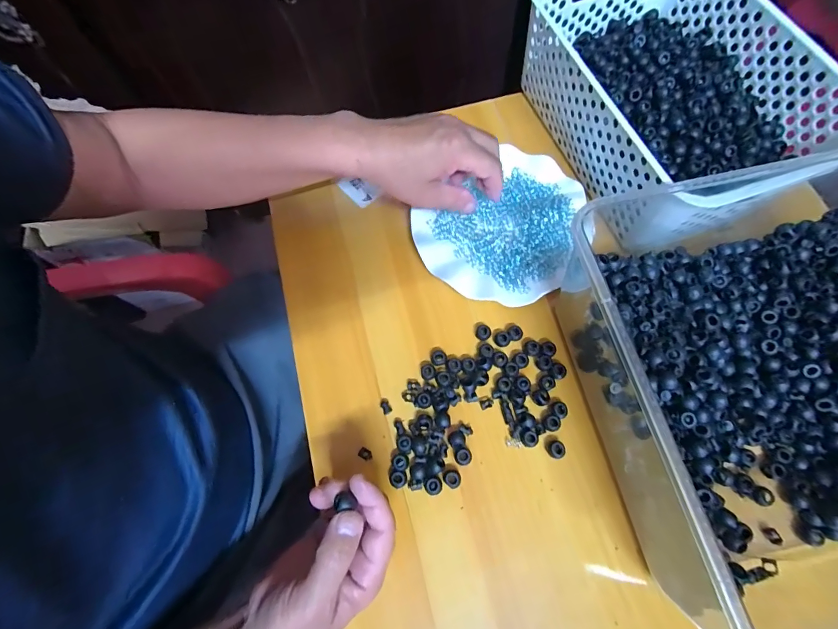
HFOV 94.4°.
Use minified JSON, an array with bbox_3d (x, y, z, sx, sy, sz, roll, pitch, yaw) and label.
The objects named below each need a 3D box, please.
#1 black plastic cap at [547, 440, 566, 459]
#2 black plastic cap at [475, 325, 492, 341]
[{"bbox_3d":[0.123,0.121,0.347,0.015,0.008,0.015,0,70,1],"label":"black plastic cap"},{"bbox_3d":[0.064,0.018,0.386,0.015,0.007,0.015,0,70,1],"label":"black plastic cap"}]

